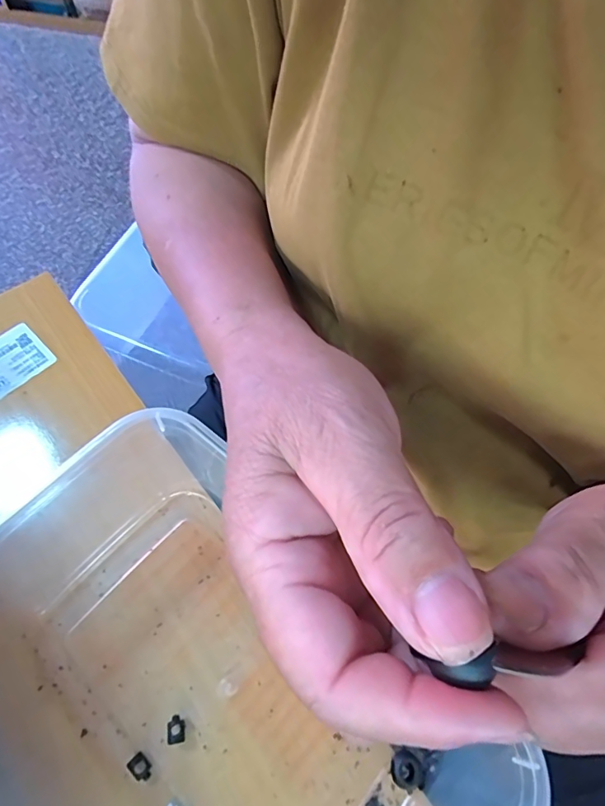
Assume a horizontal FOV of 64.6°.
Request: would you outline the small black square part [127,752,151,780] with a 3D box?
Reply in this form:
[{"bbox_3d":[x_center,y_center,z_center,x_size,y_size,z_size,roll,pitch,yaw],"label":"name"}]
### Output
[{"bbox_3d":[-0.082,0.185,0.243,0.008,0.006,0.013,-39,70,-19],"label":"small black square part"}]

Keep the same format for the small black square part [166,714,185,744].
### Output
[{"bbox_3d":[-0.066,0.170,0.249,0.009,0.005,0.012,-13,63,-8],"label":"small black square part"}]

